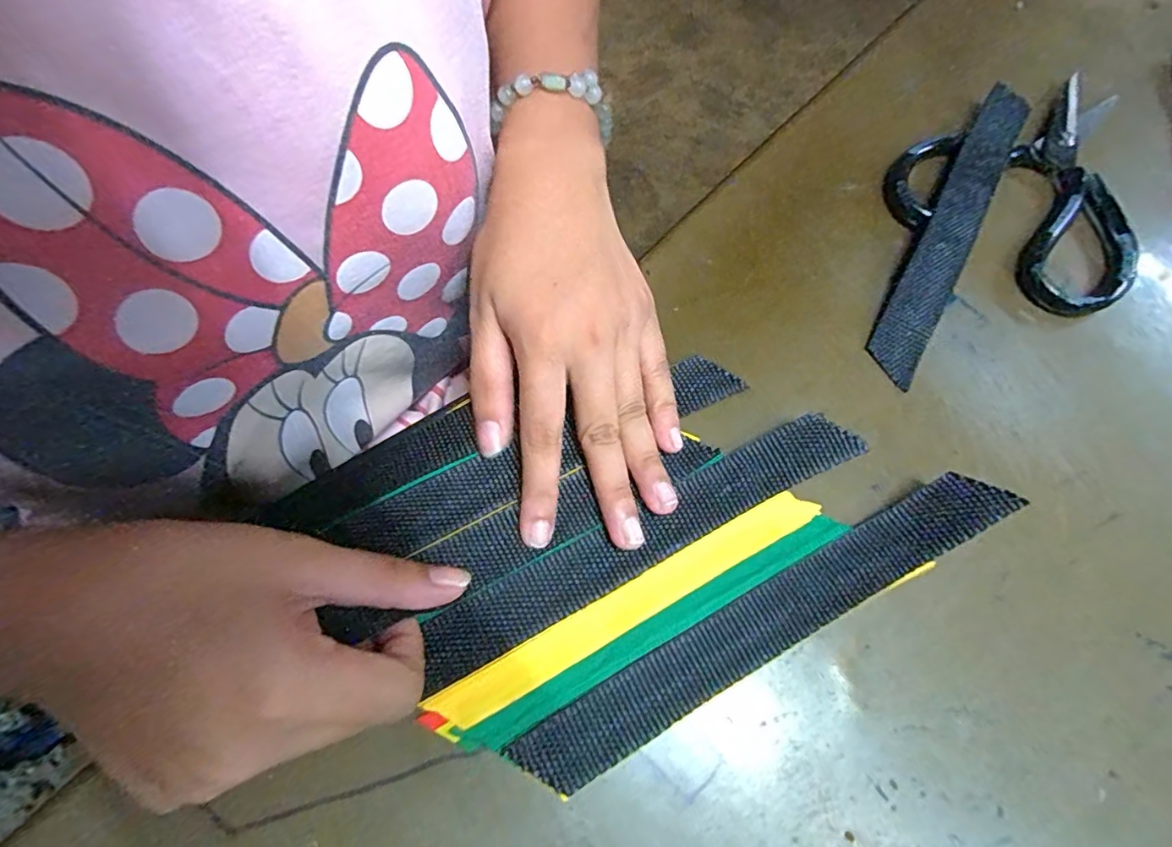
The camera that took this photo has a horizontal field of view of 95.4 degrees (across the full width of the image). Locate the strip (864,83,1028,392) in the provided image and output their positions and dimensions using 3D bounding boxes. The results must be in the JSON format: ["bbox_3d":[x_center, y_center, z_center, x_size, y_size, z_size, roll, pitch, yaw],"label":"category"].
[{"bbox_3d":[0.201,-0.111,0.294,0.027,0.016,0.214,29,70,9],"label":"strip"}]

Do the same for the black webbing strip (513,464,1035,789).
[{"bbox_3d":[0.071,0.077,0.206,0.208,0.023,0.025,-26,72,-12],"label":"black webbing strip"}]

